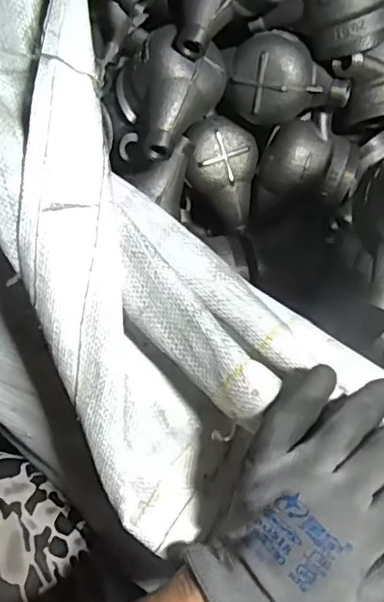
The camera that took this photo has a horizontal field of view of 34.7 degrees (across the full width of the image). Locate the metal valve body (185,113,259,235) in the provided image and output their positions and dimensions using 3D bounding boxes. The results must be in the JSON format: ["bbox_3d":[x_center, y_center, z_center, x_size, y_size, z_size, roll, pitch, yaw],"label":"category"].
[{"bbox_3d":[0.031,-0.134,0.625,0.069,0.075,0.086,13,68,8],"label":"metal valve body"}]

